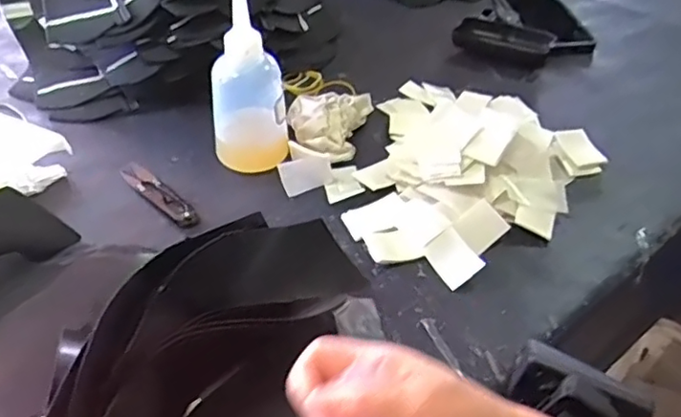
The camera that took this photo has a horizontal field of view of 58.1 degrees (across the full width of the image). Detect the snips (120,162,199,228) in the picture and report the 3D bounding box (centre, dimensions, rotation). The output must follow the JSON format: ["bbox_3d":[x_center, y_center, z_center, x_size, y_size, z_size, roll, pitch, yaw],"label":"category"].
[{"bbox_3d":[-0.154,-0.014,0.516,0.098,0.008,0.021,33,51,30],"label":"snips"}]

